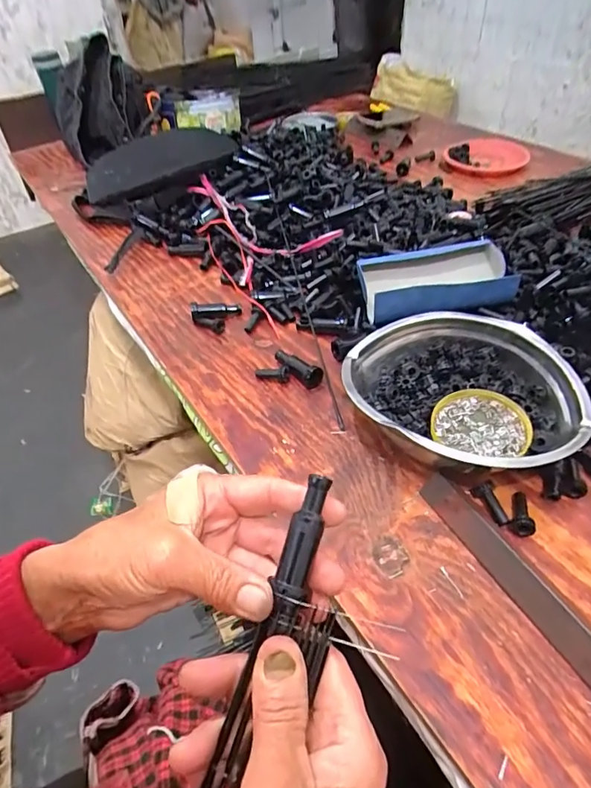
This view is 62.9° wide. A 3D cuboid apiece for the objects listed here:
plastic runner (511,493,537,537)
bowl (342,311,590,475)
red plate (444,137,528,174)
[{"bbox_3d":[0.191,0.098,0.403,0.017,0.018,0.039,14,47,19],"label":"plastic runner"},{"bbox_3d":[0.157,0.006,0.467,0.200,0.062,0.197,-3,44,2],"label":"bowl"},{"bbox_3d":[0.397,-0.490,0.991,0.152,0.017,0.136,-14,45,-9],"label":"red plate"}]

